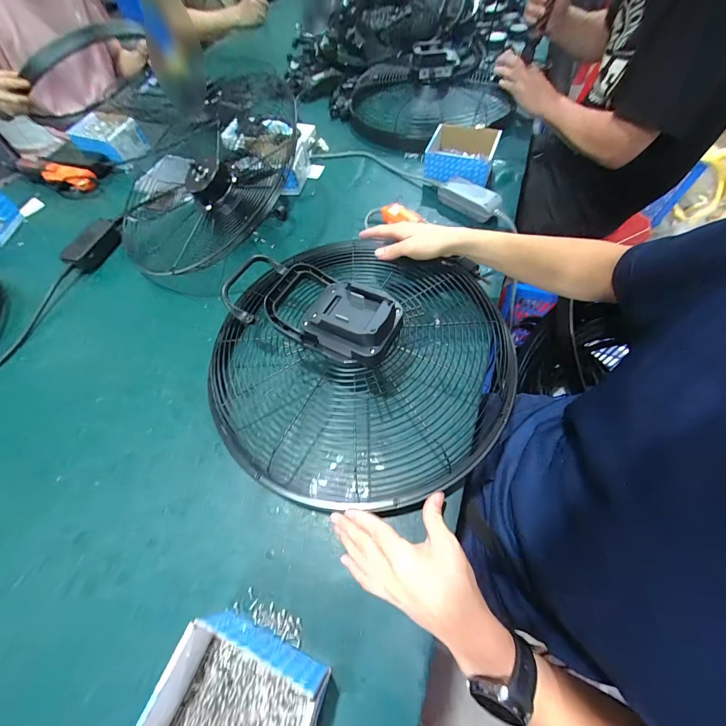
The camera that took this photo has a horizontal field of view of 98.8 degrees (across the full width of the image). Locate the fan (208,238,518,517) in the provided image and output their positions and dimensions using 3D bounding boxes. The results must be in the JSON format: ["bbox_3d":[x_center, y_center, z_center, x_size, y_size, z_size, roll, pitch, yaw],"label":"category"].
[{"bbox_3d":[-0.015,0.001,0.419,0.384,0.129,0.338,7,61,7],"label":"fan"}]

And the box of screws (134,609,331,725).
[{"bbox_3d":[-0.111,0.313,0.276,0.137,0.071,0.106,17,63,12],"label":"box of screws"}]

